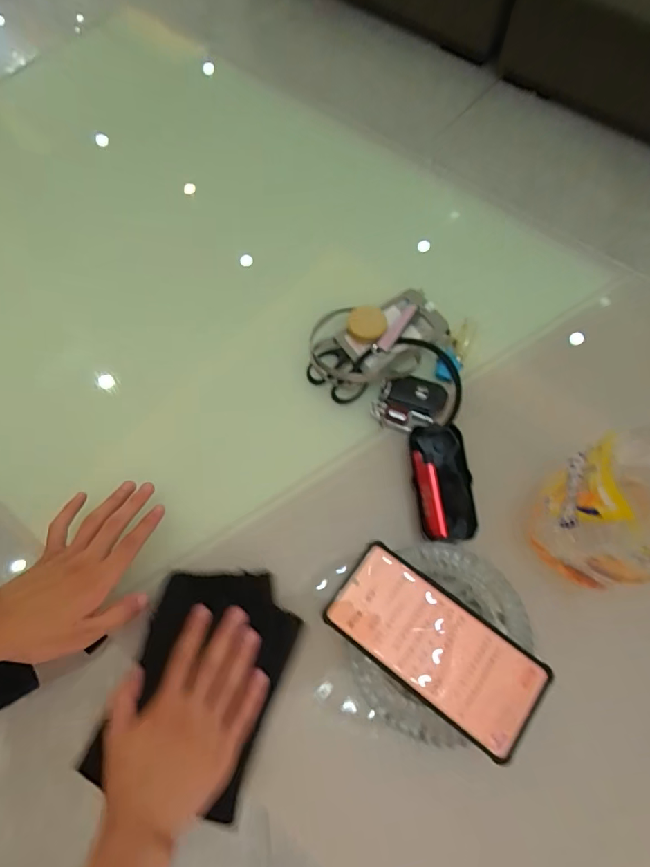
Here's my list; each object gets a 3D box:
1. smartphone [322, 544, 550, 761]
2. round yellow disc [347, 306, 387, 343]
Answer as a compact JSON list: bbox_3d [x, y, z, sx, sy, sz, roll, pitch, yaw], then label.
[{"bbox_3d":[0.086,0.164,0.361,0.165,0.012,0.076,34,74,15],"label":"smartphone"},{"bbox_3d":[0.045,-0.117,0.499,0.041,0.014,0.042,-1,68,2],"label":"round yellow disc"}]

